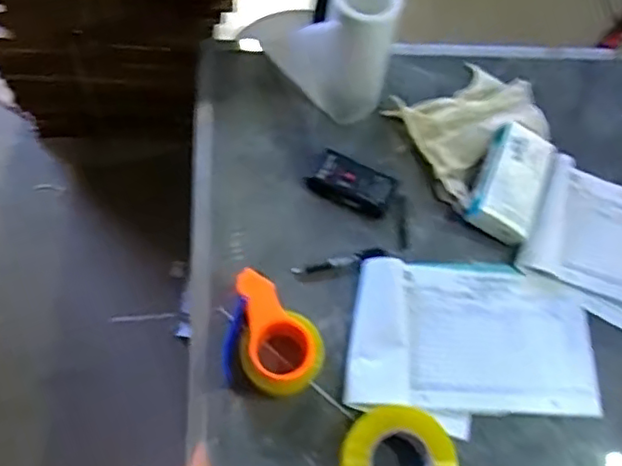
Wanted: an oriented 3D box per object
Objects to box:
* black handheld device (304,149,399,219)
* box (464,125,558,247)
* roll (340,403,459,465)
[{"bbox_3d":[0.064,-0.076,0.964,0.126,0.015,0.076,24,66,7],"label":"black handheld device"},{"bbox_3d":[0.309,-0.079,0.956,0.095,0.054,0.170,23,66,7],"label":"box"},{"bbox_3d":[0.110,0.292,0.786,0.137,0.044,0.138,1,65,-3],"label":"roll"}]

